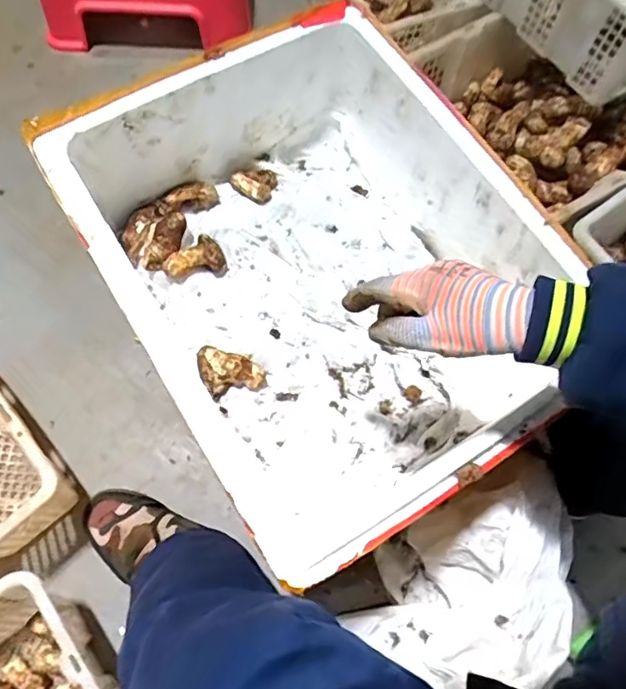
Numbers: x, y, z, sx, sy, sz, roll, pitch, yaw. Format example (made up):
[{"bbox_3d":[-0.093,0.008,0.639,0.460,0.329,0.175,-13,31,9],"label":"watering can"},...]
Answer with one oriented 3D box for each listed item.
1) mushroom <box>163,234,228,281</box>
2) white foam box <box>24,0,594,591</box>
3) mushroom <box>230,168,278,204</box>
[{"bbox_3d":[-0.165,-0.115,0.791,0.080,0.042,0.052,-22,72,-11],"label":"mushroom"},{"bbox_3d":[0.001,-0.079,0.682,0.422,0.217,0.510,-27,72,-13],"label":"white foam box"},{"bbox_3d":[-0.085,-0.237,0.832,0.063,0.021,0.059,22,69,5],"label":"mushroom"}]

